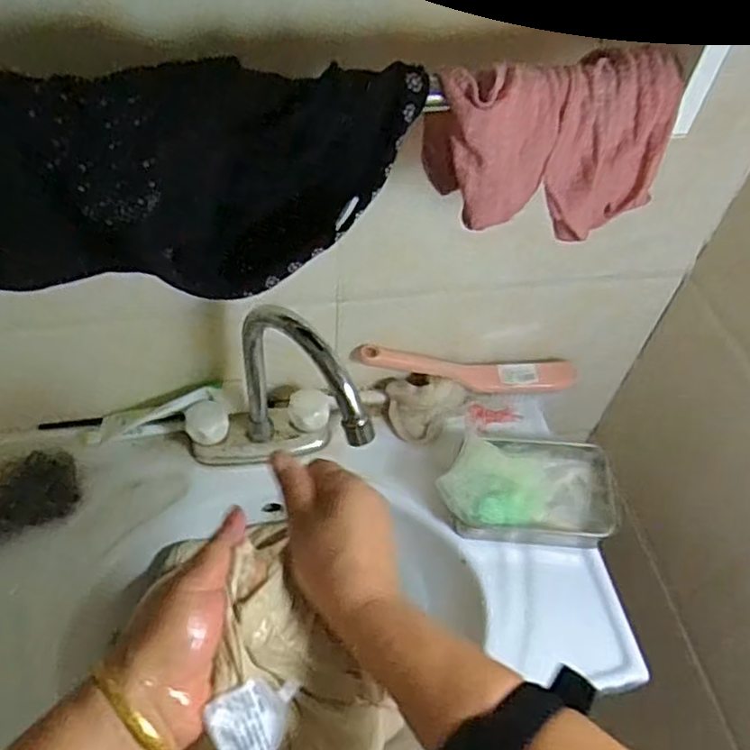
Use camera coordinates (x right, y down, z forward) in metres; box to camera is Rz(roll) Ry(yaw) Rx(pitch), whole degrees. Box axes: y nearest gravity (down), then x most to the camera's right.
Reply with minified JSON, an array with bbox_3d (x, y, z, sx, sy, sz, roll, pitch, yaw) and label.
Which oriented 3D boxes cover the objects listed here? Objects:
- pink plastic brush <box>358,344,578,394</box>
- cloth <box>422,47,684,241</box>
[{"bbox_3d":[0.102,0.001,0.742,0.235,0.069,0.033,-2,53,-7],"label":"pink plastic brush"},{"bbox_3d":[0.102,-0.136,0.408,0.139,0.093,0.047,2,53,-3],"label":"cloth"}]

